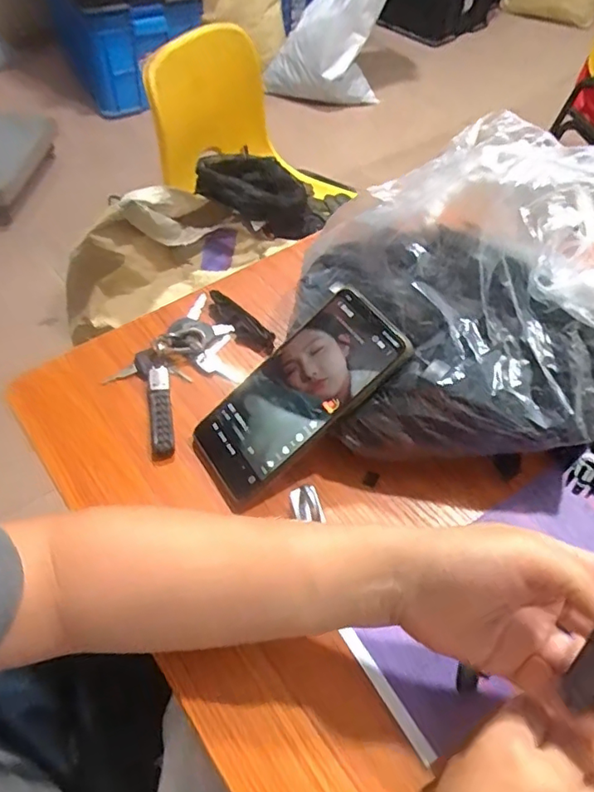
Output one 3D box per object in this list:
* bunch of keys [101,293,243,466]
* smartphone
[{"bbox_3d":[-0.097,-0.021,0.461,0.093,0.029,0.144,31,58,20],"label":"bunch of keys"},{"bbox_3d":[-0.002,-0.001,0.402,0.172,0.009,0.078,-43,60,6],"label":"smartphone"}]

